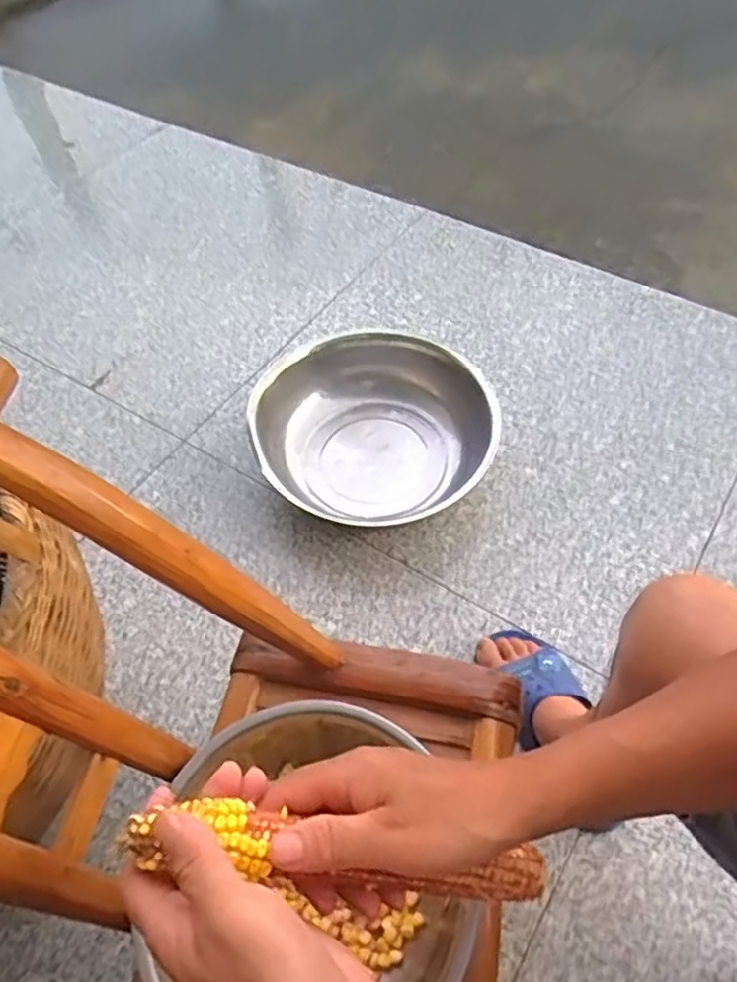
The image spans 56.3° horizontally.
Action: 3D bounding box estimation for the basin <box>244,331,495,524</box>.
[{"bbox_3d":[0.009,-0.093,1.092,0.370,0.115,0.332,-6,56,0],"label":"basin"}]

